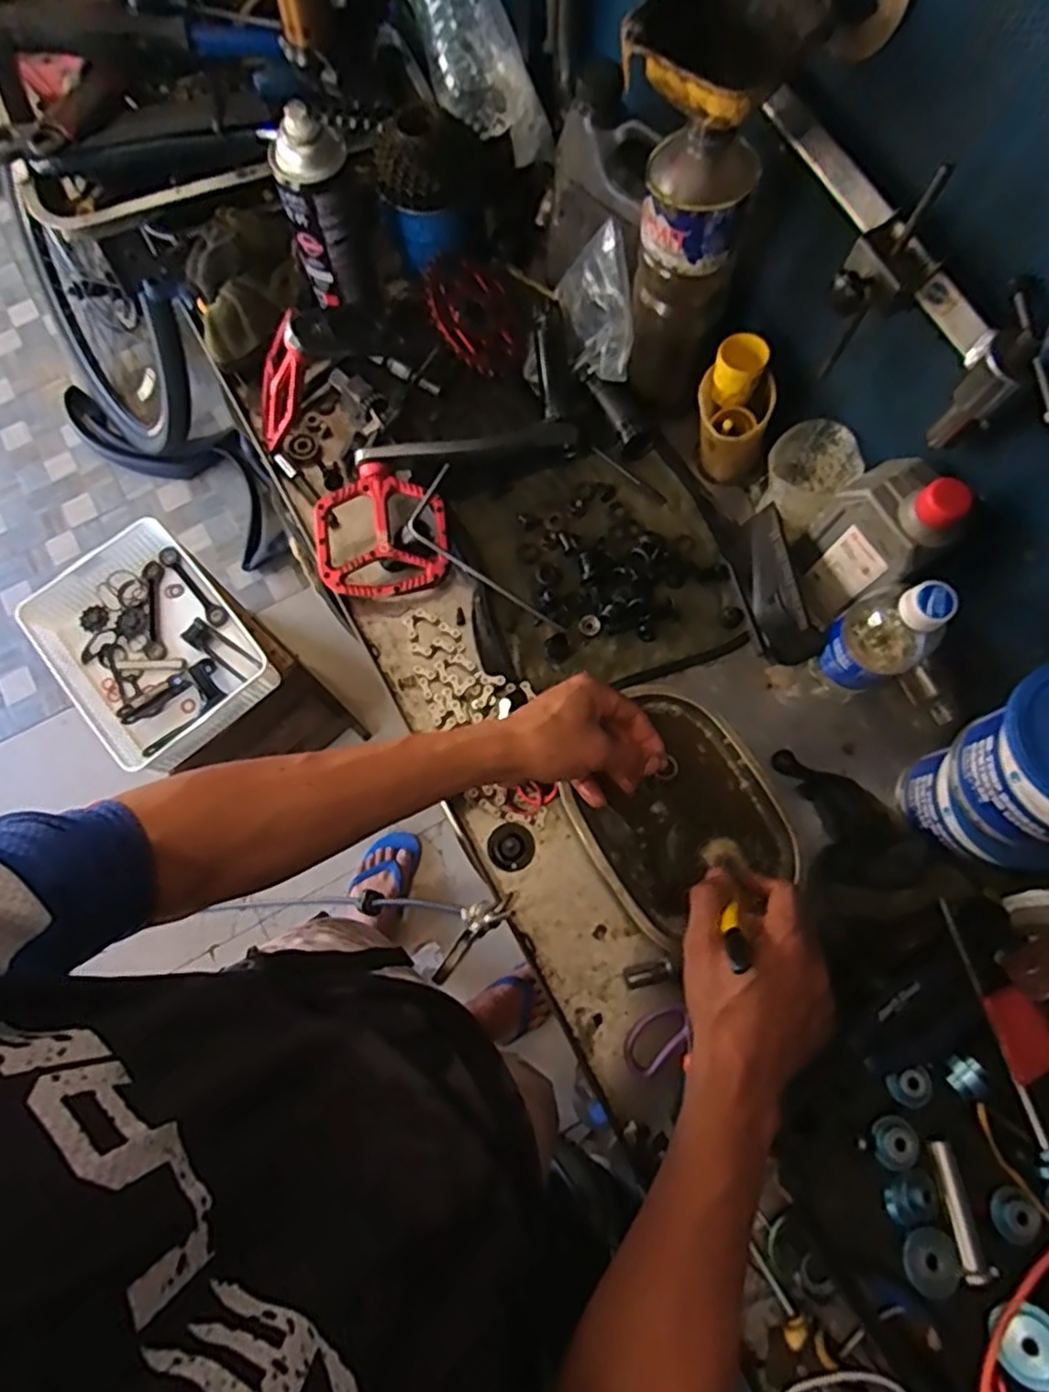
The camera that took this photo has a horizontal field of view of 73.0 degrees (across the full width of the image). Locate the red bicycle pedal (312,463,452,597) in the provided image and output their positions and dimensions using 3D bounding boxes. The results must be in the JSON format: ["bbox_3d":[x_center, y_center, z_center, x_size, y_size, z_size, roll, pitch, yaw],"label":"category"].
[{"bbox_3d":[-0.127,-0.145,0.630,0.114,0.030,0.111,-9,93,-5],"label":"red bicycle pedal"}]

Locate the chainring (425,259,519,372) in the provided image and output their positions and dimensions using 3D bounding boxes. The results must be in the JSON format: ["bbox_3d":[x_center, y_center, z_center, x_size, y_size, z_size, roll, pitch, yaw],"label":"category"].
[{"bbox_3d":[-0.049,-0.363,0.680,0.097,0.008,0.111,-9,86,-37],"label":"chainring"}]

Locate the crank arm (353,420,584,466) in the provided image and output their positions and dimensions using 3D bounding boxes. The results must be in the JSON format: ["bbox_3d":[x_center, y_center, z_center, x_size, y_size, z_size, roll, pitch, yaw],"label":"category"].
[{"bbox_3d":[-0.041,-0.225,0.640,0.217,0.039,0.023,-11,75,-17],"label":"crank arm"}]

